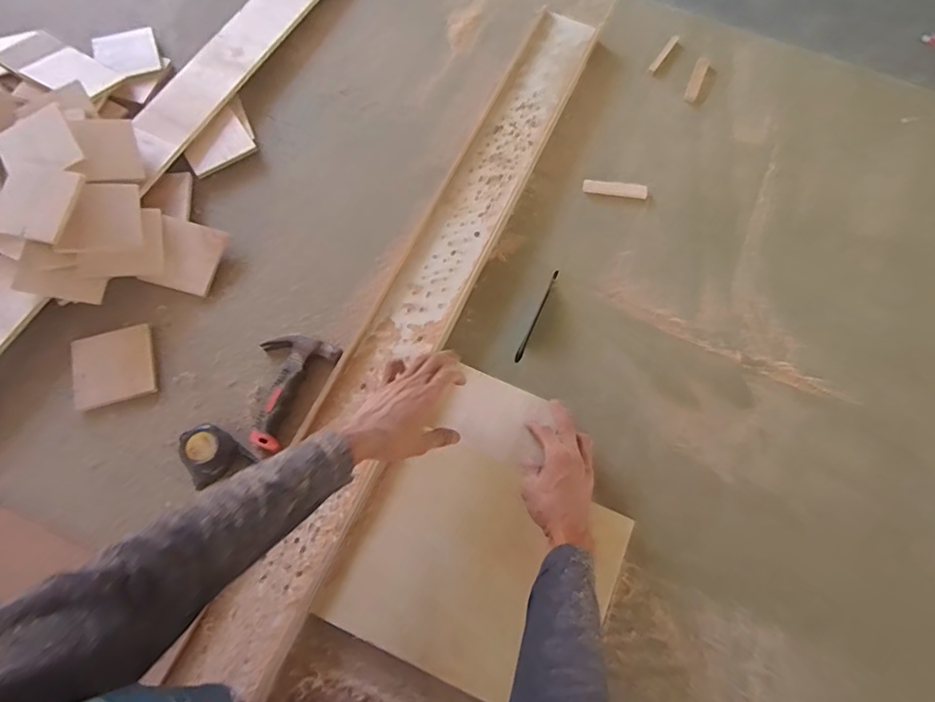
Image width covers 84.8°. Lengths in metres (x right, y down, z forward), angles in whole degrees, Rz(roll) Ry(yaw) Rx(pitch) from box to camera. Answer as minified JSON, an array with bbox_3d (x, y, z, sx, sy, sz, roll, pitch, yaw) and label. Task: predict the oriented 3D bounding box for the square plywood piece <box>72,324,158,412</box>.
[{"bbox_3d":[-0.477,0.021,0.692,0.102,0.008,0.102,-14,71,-7],"label":"square plywood piece"}]

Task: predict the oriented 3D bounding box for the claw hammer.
[{"bbox_3d":[-0.254,0.045,0.690,0.104,0.029,0.157,27,72,8],"label":"claw hammer"}]

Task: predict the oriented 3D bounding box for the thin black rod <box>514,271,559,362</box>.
[{"bbox_3d":[0.102,-0.053,0.743,0.010,0.004,0.157,24,71,7],"label":"thin black rod"}]

